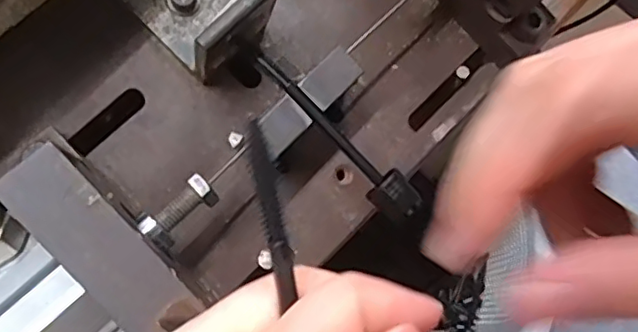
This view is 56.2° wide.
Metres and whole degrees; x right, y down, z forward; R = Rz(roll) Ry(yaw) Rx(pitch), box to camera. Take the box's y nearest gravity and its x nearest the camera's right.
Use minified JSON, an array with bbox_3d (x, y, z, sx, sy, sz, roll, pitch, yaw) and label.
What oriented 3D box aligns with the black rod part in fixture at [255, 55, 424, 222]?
[{"bbox_3d":[0.007,-0.011,0.215,0.077,0.004,0.014,46,77,-1],"label":"black rod part in fixture"}]

